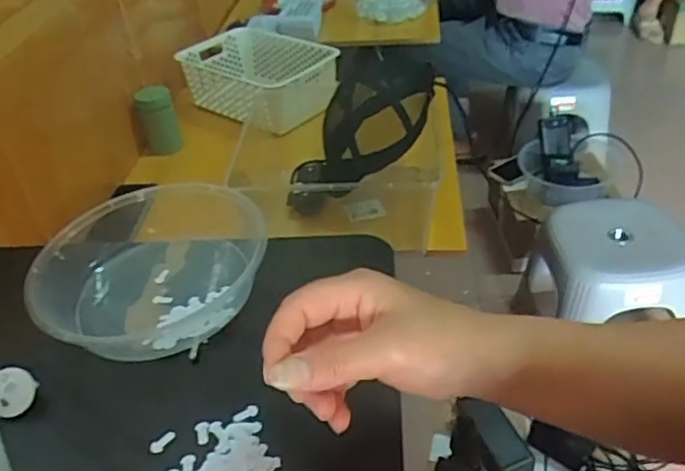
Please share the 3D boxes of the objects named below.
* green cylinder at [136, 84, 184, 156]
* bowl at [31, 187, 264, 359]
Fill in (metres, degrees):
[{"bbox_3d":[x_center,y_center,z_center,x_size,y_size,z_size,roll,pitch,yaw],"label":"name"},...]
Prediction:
[{"bbox_3d":[-0.353,-0.222,1.195,0.066,0.126,0.070,-21,41,-19],"label":"green cylinder"},{"bbox_3d":[-0.155,0.018,0.514,0.171,0.056,0.171,-3,38,2],"label":"bowl"}]

